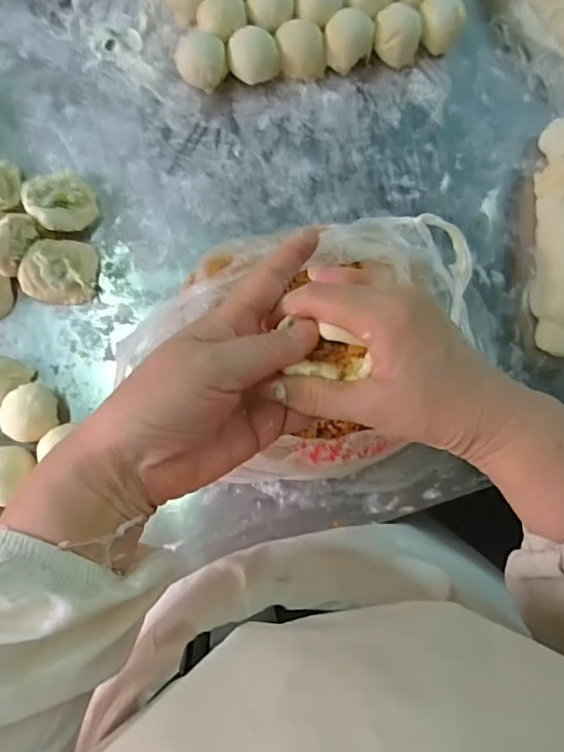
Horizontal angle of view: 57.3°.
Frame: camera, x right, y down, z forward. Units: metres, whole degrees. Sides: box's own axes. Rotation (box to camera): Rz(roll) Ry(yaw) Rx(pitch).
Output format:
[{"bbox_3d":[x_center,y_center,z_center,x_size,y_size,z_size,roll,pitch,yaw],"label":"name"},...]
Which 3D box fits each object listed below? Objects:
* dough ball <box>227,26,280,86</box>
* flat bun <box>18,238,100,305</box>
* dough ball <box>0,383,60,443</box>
[{"bbox_3d":[-0.027,-0.287,0.468,0.042,0.033,0.039,0,83,-2],"label":"dough ball"},{"bbox_3d":[-0.190,-0.091,0.441,0.058,0.029,0.054,2,83,-2],"label":"flat bun"},{"bbox_3d":[-0.203,0.032,0.420,0.044,0.037,0.045,0,83,-2],"label":"dough ball"}]

